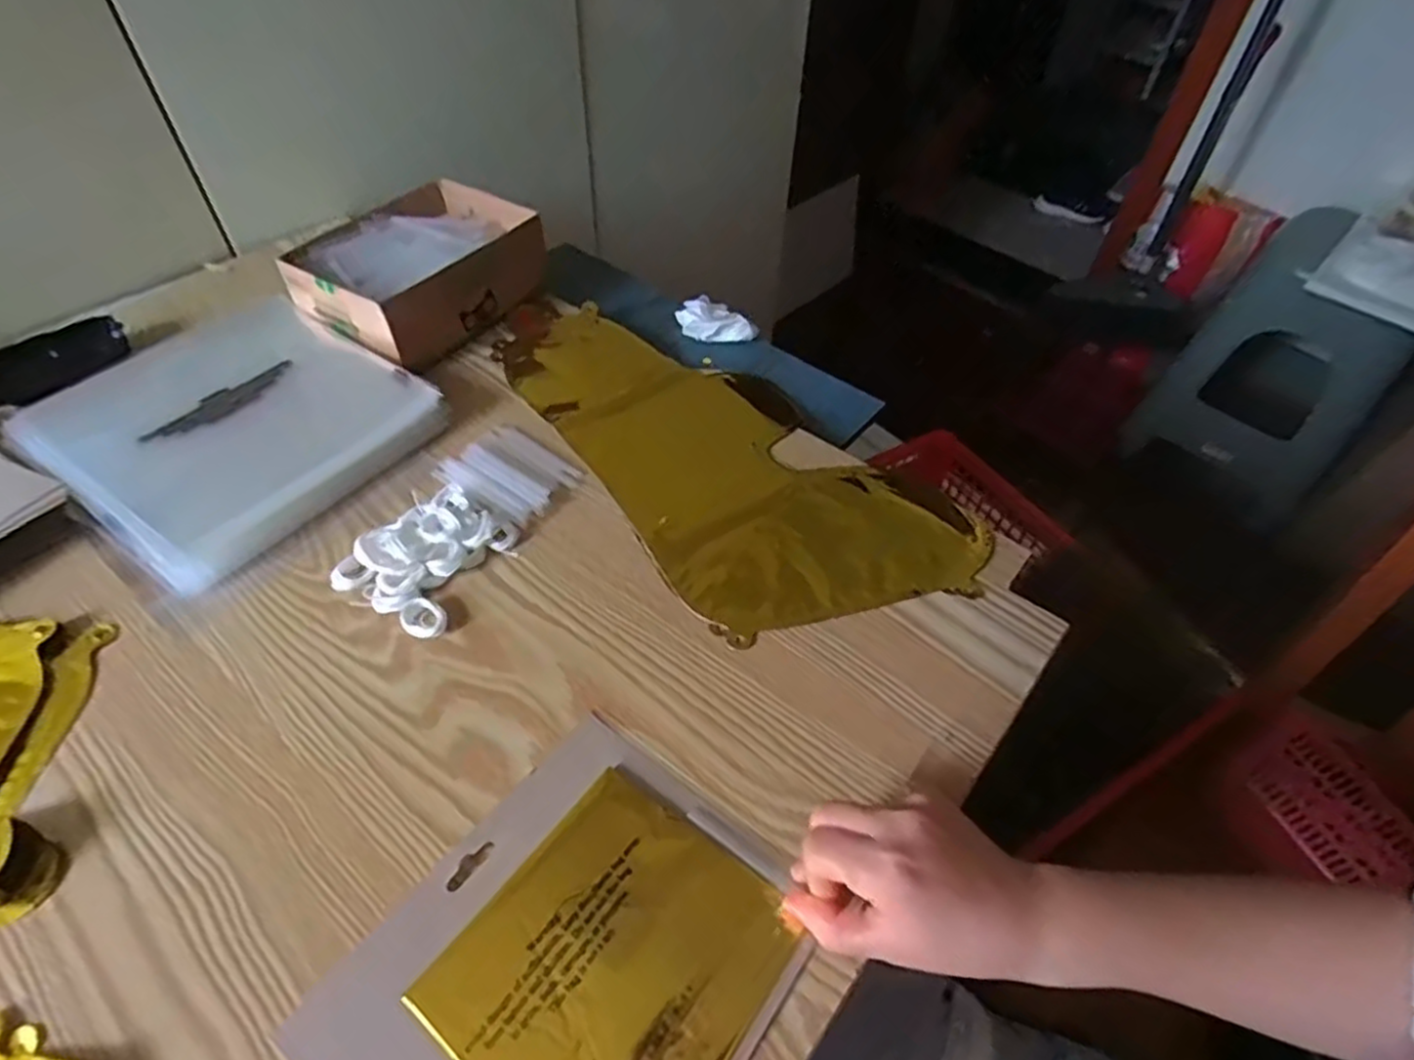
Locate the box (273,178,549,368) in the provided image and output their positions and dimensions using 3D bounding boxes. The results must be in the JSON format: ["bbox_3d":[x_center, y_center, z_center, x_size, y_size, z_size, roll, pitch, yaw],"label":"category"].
[{"bbox_3d":[-0.245,-0.223,0.637,0.137,0.068,0.197,25,53,19],"label":"box"}]

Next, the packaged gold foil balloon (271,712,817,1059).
[{"bbox_3d":[-0.060,0.197,0.334,0.164,0.010,0.191,31,55,22],"label":"packaged gold foil balloon"}]

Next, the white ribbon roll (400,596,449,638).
[{"bbox_3d":[-0.171,0.054,0.445,0.025,0.012,0.028,-26,55,-22],"label":"white ribbon roll"}]

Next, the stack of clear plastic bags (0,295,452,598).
[{"bbox_3d":[-0.358,-0.084,0.548,0.246,0.027,0.212,29,55,22],"label":"stack of clear plastic bags"}]

